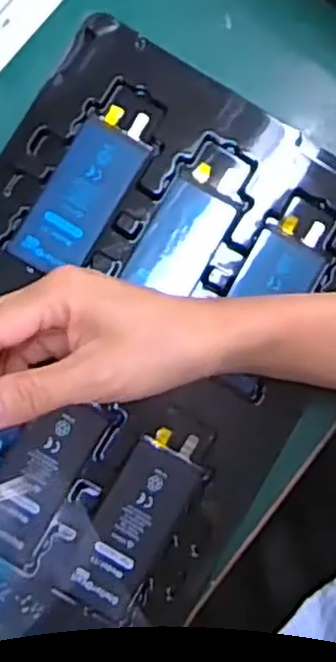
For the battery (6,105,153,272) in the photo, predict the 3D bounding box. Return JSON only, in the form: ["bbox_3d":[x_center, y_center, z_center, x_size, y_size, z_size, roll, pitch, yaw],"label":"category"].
[{"bbox_3d":[-0.048,-0.083,0.441,0.046,0.004,0.108,30,84,-1],"label":"battery"}]

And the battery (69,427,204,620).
[{"bbox_3d":[-0.016,0.110,0.428,0.044,0.009,0.106,27,84,-2],"label":"battery"}]

